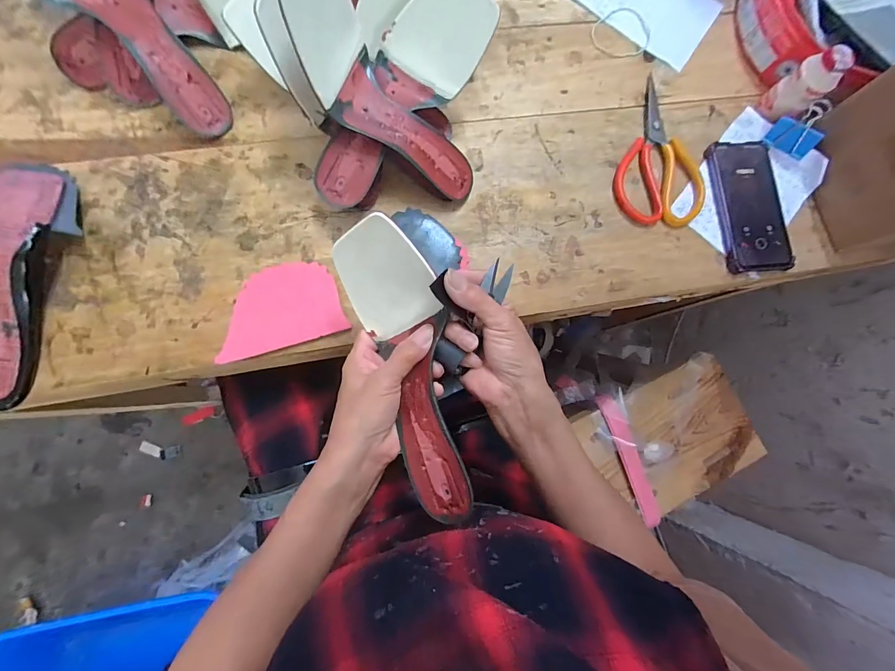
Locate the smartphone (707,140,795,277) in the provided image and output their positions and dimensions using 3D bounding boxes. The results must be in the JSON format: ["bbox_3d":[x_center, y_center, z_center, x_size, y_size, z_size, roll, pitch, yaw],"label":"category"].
[{"bbox_3d":[0.371,-0.160,0.455,0.085,0.012,0.164,-5,82,-6],"label":"smartphone"}]

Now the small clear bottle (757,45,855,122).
[{"bbox_3d":[0.427,-0.298,0.454,0.043,0.078,0.047,-41,87,-9],"label":"small clear bottle"}]

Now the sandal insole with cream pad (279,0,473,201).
[{"bbox_3d":[-0.057,-0.223,0.362,0.235,0.050,0.103,37,78,-36],"label":"sandal insole with cream pad"}]

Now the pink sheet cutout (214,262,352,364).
[{"bbox_3d":[-0.174,-0.030,0.390,0.121,0.004,0.084,-16,81,-3],"label":"pink sheet cutout"}]

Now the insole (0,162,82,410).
[{"bbox_3d":[-0.407,-0.061,0.350,0.095,0.050,0.245,-5,82,-6],"label":"insole"}]

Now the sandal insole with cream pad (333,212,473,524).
[{"bbox_3d":[-0.032,0.029,0.308,0.070,0.069,0.231,-12,87,-7],"label":"sandal insole with cream pad"}]

